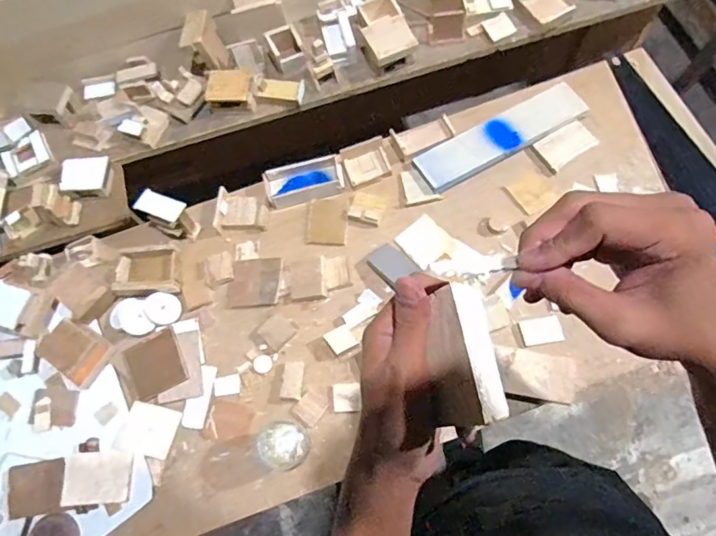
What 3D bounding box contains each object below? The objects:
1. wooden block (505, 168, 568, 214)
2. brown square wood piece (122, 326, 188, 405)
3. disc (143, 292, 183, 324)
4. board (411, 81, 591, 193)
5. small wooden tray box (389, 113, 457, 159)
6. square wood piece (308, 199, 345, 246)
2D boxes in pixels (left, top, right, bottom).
[{"bbox_3d":[0.305,-0.135,0.834,0.073,0.006,0.068,-34,70,-6],"label":"wooden block"},{"bbox_3d":[-0.319,0.152,0.765,0.088,0.009,0.088,-27,70,-4],"label":"brown square wood piece"},{"bbox_3d":[-0.322,0.066,0.802,0.054,0.007,0.056,5,71,-15],"label":"disc"},{"bbox_3d":[0.253,-0.233,0.854,0.312,0.025,0.075,-27,70,-4],"label":"board"},{"bbox_3d":[0.115,-0.235,0.865,0.107,0.029,0.043,-22,70,-2],"label":"small wooden tray box"},{"bbox_3d":[-0.053,-0.080,0.845,0.065,0.006,0.086,1,70,6],"label":"square wood piece"}]

